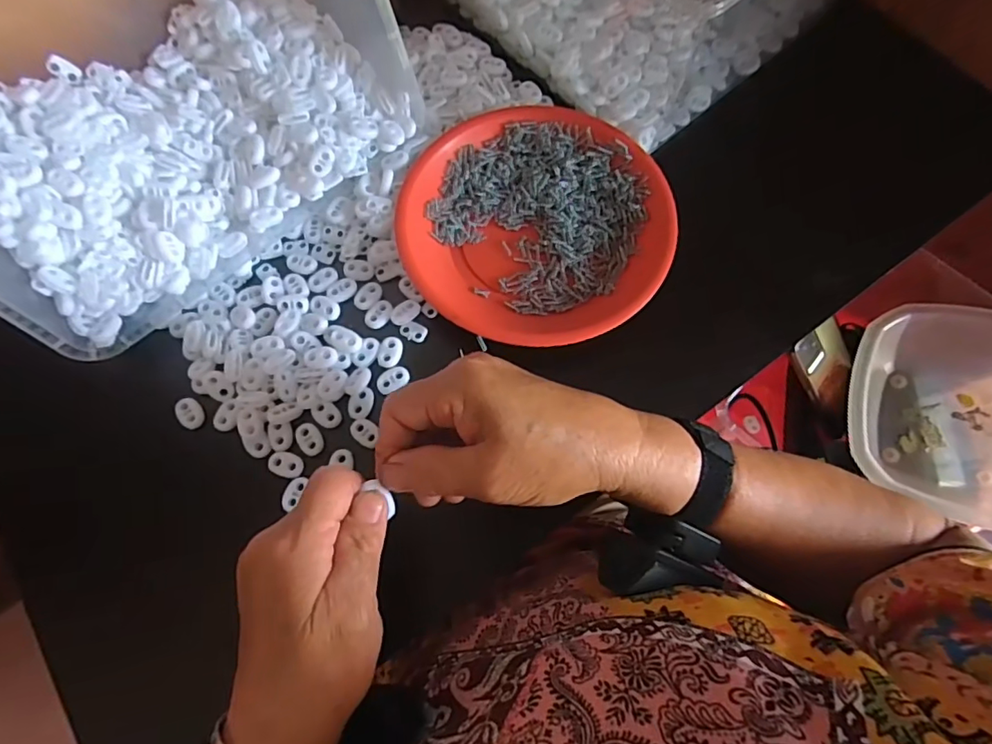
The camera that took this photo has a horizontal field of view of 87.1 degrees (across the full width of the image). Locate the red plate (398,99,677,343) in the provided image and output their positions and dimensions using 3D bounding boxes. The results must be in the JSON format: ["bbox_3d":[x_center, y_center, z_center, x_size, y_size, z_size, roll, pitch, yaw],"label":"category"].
[{"bbox_3d":[0.027,-0.110,0.385,0.187,0.028,0.192,0,72,0],"label":"red plate"}]

